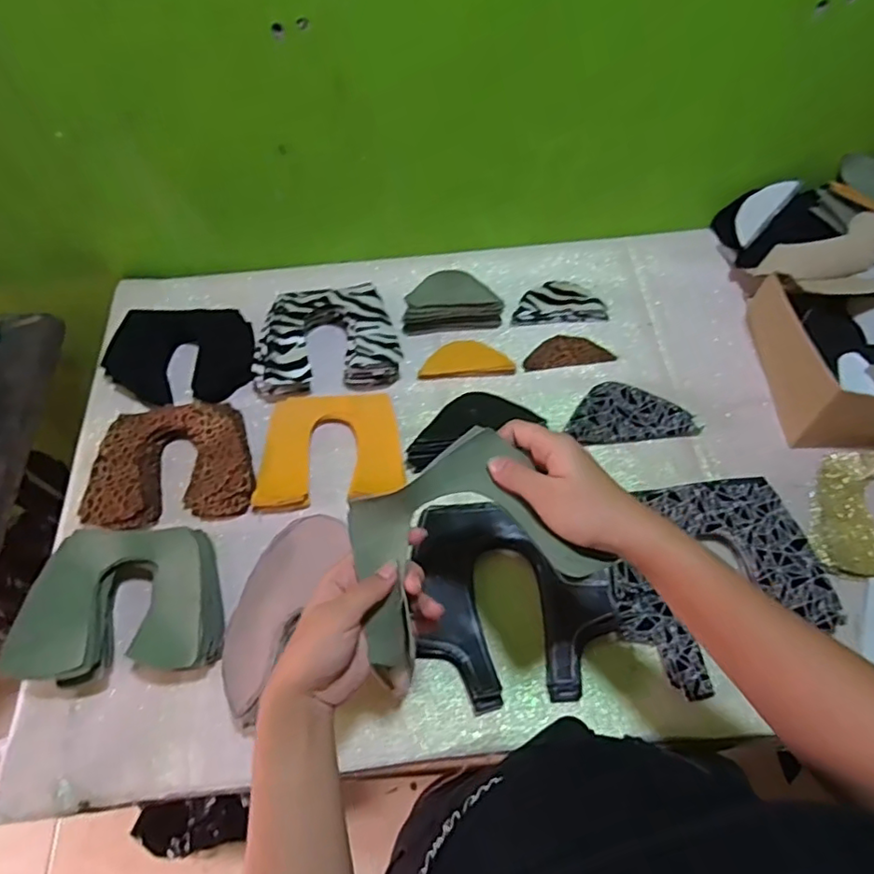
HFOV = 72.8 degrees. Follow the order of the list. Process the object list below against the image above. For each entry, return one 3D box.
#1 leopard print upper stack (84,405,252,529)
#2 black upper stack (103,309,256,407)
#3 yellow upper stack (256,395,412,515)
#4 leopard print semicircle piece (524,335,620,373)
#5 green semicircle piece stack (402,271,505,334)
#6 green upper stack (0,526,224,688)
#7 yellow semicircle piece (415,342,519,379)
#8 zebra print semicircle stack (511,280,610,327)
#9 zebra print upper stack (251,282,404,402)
[{"bbox_3d":[-0.286,0.031,0.644,0.171,0.039,0.134,-10,61,-3],"label":"leopard print upper stack"},{"bbox_3d":[-0.300,-0.098,0.707,0.173,0.046,0.118,-7,61,-1],"label":"black upper stack"},{"bbox_3d":[-0.117,0.016,0.647,0.153,0.032,0.123,-8,61,-2],"label":"yellow upper stack"},{"bbox_3d":[0.156,-0.104,0.708,0.107,0.006,0.046,-6,61,-1],"label":"leopard print semicircle piece"},{"bbox_3d":[0.019,-0.163,0.721,0.121,0.045,0.057,-3,61,1],"label":"green semicircle piece stack"},{"bbox_3d":[-0.288,0.156,0.552,0.172,0.065,0.135,-9,61,-2],"label":"green upper stack"},{"bbox_3d":[0.034,-0.093,0.697,0.108,0.004,0.049,-3,61,1],"label":"yellow semicircle piece"},{"bbox_3d":[0.148,-0.164,0.734,0.114,0.019,0.059,-6,61,-1],"label":"zebra print semicircle stack"},{"bbox_3d":[-0.129,-0.115,0.701,0.167,0.055,0.133,-8,61,-2],"label":"zebra print upper stack"}]

